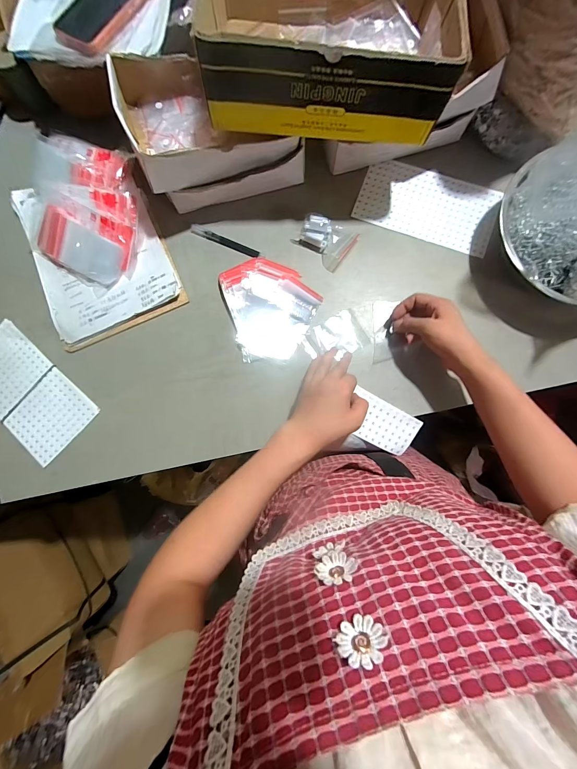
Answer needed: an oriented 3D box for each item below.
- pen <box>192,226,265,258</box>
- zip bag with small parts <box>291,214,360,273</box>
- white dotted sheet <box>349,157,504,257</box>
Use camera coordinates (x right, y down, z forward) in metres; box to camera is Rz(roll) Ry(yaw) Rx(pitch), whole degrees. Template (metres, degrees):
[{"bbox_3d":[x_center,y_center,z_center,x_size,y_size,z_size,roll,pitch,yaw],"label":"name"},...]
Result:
[{"bbox_3d":[-0.104,-0.243,0.512,0.133,0.009,0.016,23,85,4],"label":"pen"},{"bbox_3d":[0.062,-0.246,0.494,0.087,0.036,0.071,38,86,5],"label":"zip bag with small parts"},{"bbox_3d":[0.241,-0.312,0.517,0.232,0.007,0.126,20,85,4],"label":"white dotted sheet"}]

